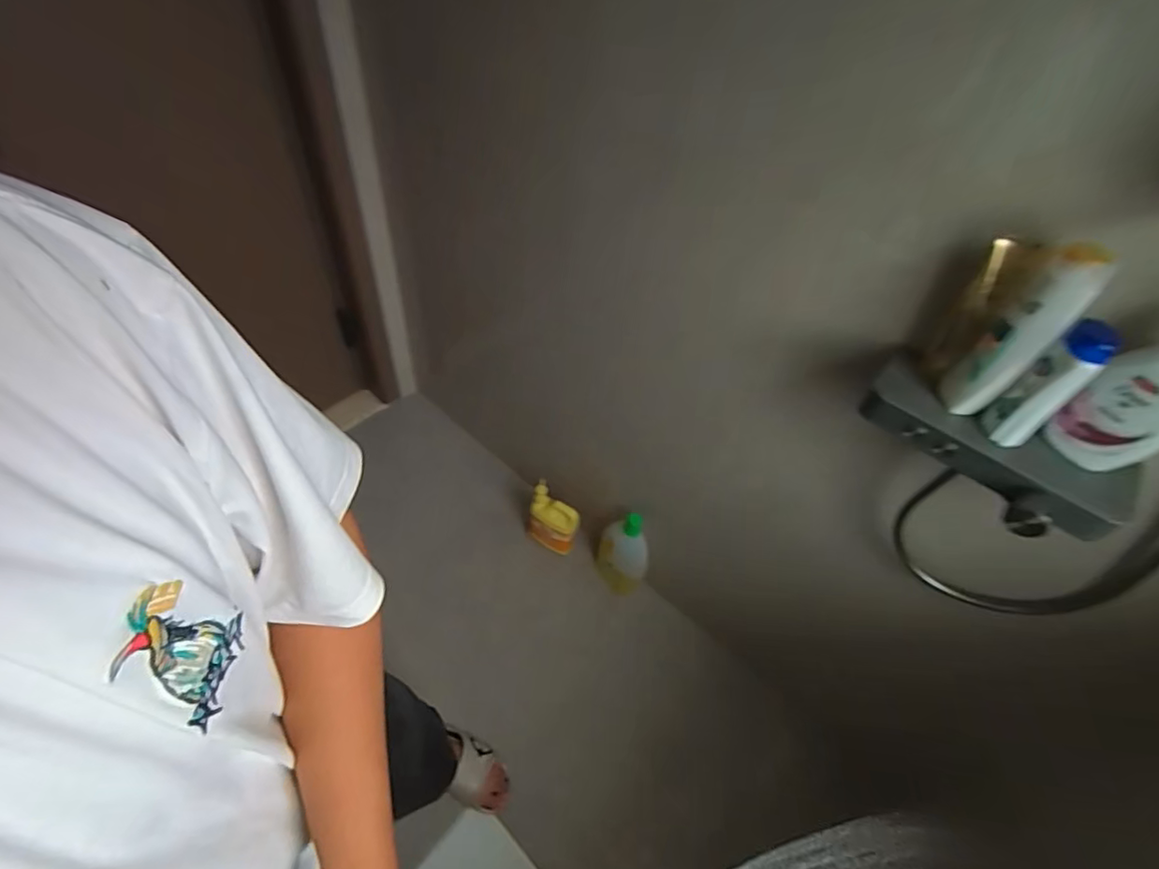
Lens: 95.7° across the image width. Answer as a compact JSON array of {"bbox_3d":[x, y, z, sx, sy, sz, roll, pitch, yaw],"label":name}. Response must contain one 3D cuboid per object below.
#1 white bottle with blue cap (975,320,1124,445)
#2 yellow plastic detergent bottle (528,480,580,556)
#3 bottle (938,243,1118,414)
[{"bbox_3d":[0.521,-0.052,0.587,0.041,0.149,0.041,9,46,2],"label":"white bottle with blue cap"},{"bbox_3d":[-0.081,0.270,1.609,0.159,0.200,0.068,26,49,18],"label":"yellow plastic detergent bottle"},{"bbox_3d":[0.491,-0.110,0.590,0.035,0.206,0.063,-32,57,-32],"label":"bottle"}]

